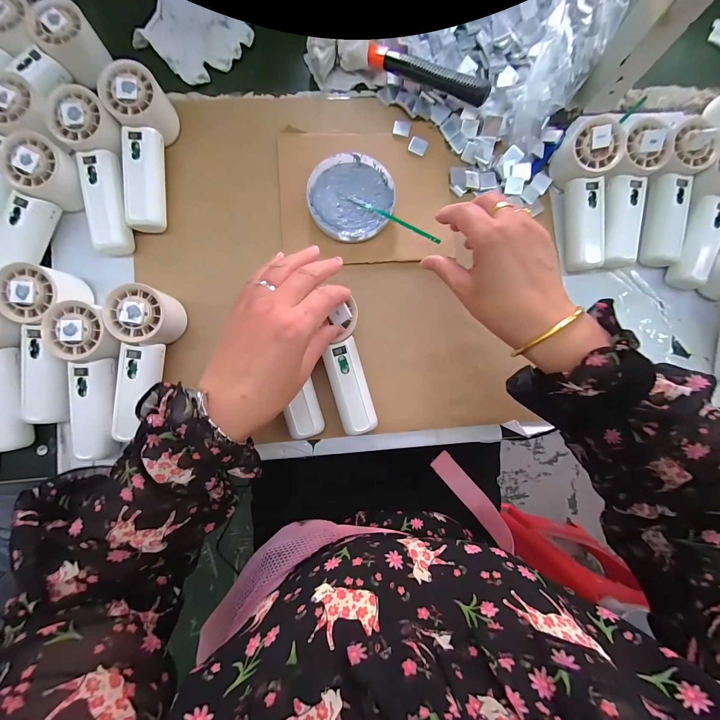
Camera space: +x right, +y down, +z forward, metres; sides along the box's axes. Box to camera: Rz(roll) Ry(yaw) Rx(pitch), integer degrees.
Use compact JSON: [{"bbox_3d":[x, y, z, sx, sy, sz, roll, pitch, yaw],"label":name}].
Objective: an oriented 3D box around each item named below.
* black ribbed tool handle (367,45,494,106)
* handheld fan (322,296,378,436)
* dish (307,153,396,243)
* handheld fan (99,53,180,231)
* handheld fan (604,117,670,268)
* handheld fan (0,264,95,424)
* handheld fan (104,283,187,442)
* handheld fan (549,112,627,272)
[{"bbox_3d":[0.080,-0.334,0.355,0.152,0.025,0.021,33,81,12],"label":"black ribbed tool handle"},{"bbox_3d":[-0.012,0.010,0.316,0.043,0.029,0.134,-8,96,-6],"label":"handheld fan"},{"bbox_3d":[-0.008,-0.189,0.357,0.097,0.017,0.098,1,82,-5],"label":"dish"},{"bbox_3d":[-0.238,-0.225,0.335,0.052,0.043,0.159,1,96,-5],"label":"handheld fan"},{"bbox_3d":[0.320,-0.193,0.361,0.061,0.042,0.161,6,97,-4],"label":"handheld fan"},{"bbox_3d":[-0.321,-0.014,0.313,0.055,0.042,0.154,3,95,-4],"label":"handheld fan"},{"bbox_3d":[-0.231,0.002,0.317,0.051,0.047,0.153,14,94,-3],"label":"handheld fan"},{"bbox_3d":[0.266,-0.189,0.360,0.056,0.057,0.162,-6,96,-5],"label":"handheld fan"}]

